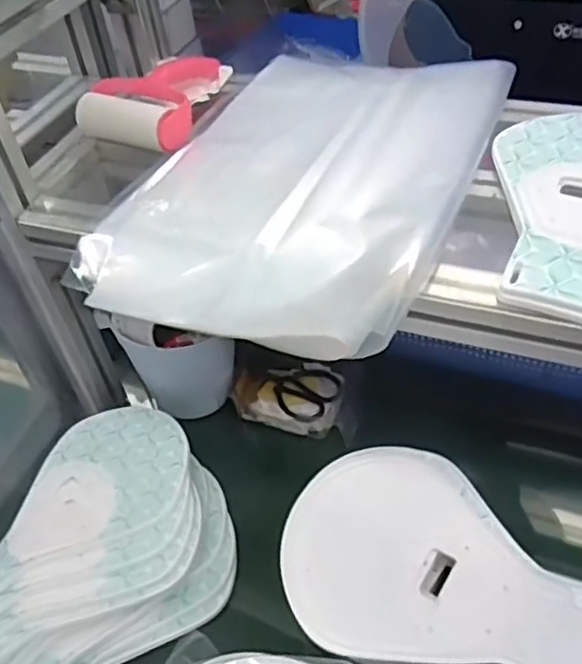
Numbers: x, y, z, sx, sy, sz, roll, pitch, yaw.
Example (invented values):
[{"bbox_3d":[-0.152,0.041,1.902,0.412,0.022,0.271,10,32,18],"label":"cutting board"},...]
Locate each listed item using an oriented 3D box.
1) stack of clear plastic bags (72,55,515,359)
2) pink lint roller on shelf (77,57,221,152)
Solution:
[{"bbox_3d":[0.021,-0.146,0.603,0.271,0.034,0.398,16,50,21],"label":"stack of clear plastic bags"},{"bbox_3d":[-0.124,-0.249,0.689,0.111,0.043,0.175,18,51,22],"label":"pink lint roller on shelf"}]

